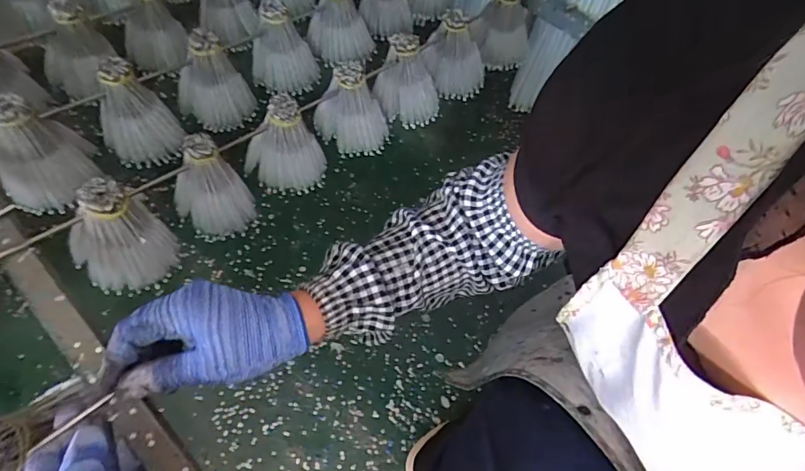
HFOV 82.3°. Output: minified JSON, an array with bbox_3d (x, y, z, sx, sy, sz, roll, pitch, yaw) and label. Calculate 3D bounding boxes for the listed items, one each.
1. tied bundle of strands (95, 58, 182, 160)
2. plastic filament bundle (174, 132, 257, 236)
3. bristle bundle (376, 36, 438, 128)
[{"bbox_3d":[-0.301,-0.137,0.513,0.058,0.096,0.065,23,54,22],"label":"tied bundle of strands"},{"bbox_3d":[-0.204,-0.051,0.481,0.075,0.100,0.053,-28,53,-20],"label":"plastic filament bundle"},{"bbox_3d":[0.007,-0.207,0.617,0.076,0.106,0.049,13,51,14],"label":"bristle bundle"}]

